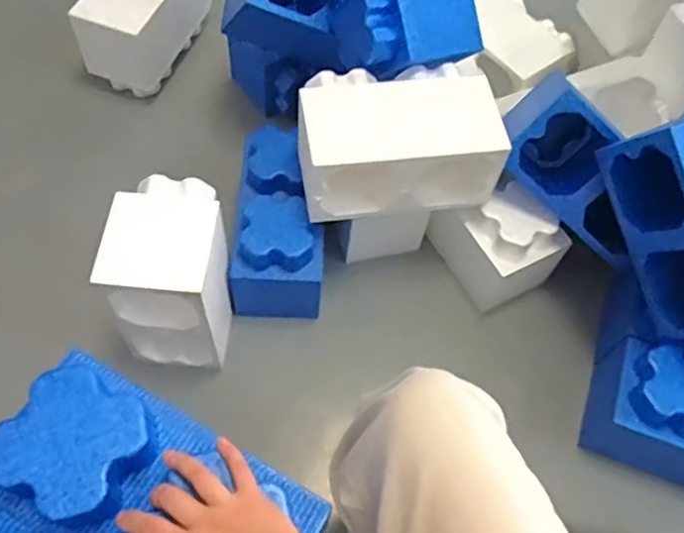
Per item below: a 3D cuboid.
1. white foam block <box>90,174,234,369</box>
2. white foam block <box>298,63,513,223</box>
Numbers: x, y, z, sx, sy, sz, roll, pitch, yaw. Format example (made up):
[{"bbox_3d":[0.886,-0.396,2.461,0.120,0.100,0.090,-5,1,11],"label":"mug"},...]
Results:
[{"bbox_3d":[-0.270,0.018,1.047,0.155,0.301,0.199,5,60,-2],"label":"white foam block"},{"bbox_3d":[0.086,-0.205,1.037,0.303,0.143,0.185,-5,61,-7],"label":"white foam block"}]

